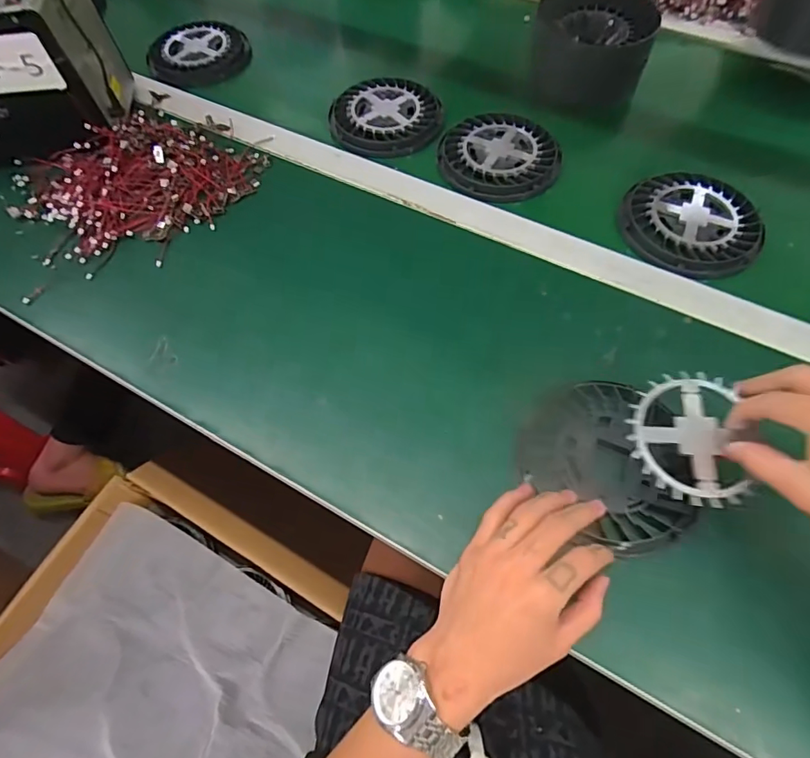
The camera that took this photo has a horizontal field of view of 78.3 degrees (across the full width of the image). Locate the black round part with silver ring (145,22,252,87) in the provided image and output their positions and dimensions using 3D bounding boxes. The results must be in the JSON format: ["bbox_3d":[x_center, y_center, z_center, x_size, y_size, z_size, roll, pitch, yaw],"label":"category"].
[{"bbox_3d":[-0.284,-0.449,0.683,0.131,0.031,0.110,-27,63,-12],"label":"black round part with silver ring"}]

